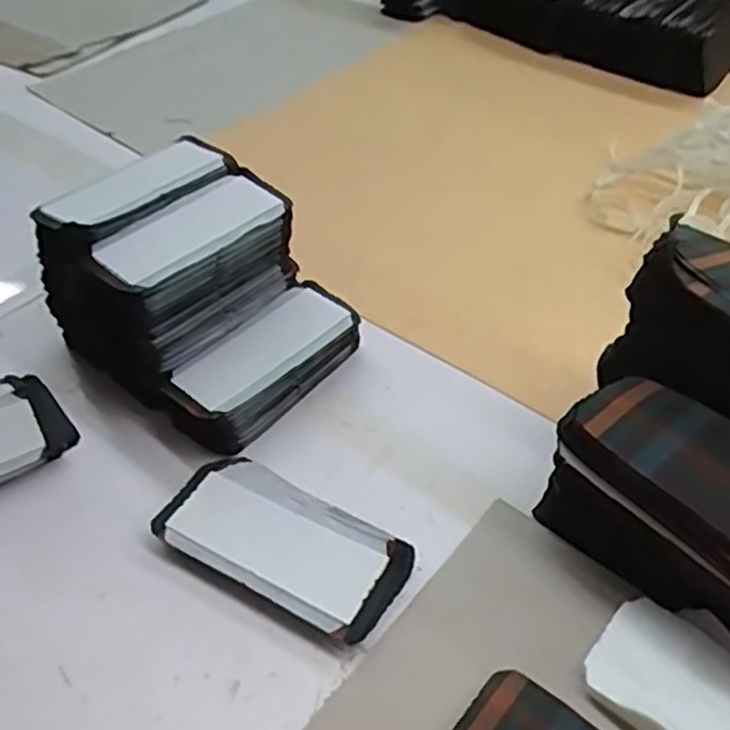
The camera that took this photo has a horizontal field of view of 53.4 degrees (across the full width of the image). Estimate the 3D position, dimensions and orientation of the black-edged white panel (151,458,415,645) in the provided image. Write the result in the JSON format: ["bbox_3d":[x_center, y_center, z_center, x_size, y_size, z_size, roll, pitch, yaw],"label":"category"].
[{"bbox_3d":[-0.055,0.119,0.494,0.165,0.019,0.084,22,50,24],"label":"black-edged white panel"}]

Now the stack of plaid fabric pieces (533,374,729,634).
[{"bbox_3d":[0.202,0.094,0.445,0.090,0.093,0.175,-34,52,-27],"label":"stack of plaid fabric pieces"}]

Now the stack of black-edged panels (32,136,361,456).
[{"bbox_3d":[-0.135,-0.065,0.593,0.204,0.140,0.176,30,54,29],"label":"stack of black-edged panels"}]

